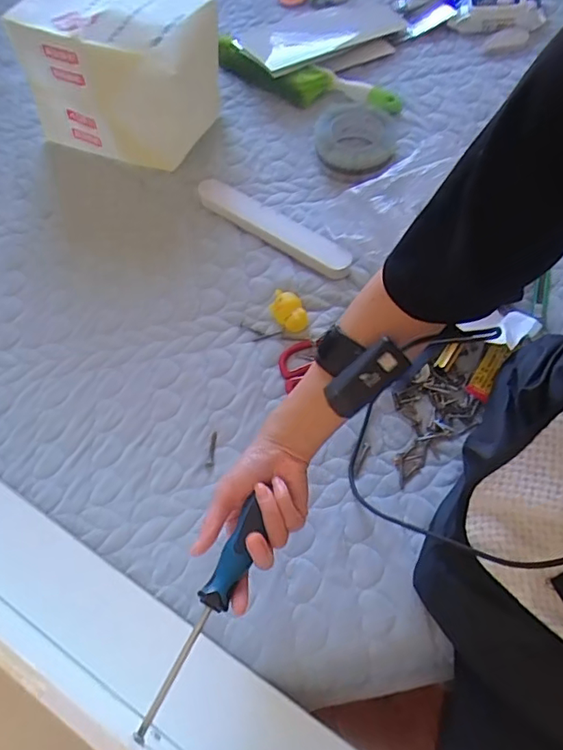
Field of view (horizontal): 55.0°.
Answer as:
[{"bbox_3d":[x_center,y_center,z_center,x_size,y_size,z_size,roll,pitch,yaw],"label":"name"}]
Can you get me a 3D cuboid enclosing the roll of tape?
[{"bbox_3d":[0.111,-0.360,0.827,0.117,0.044,0.141,0,60,0],"label":"roll of tape"}]

